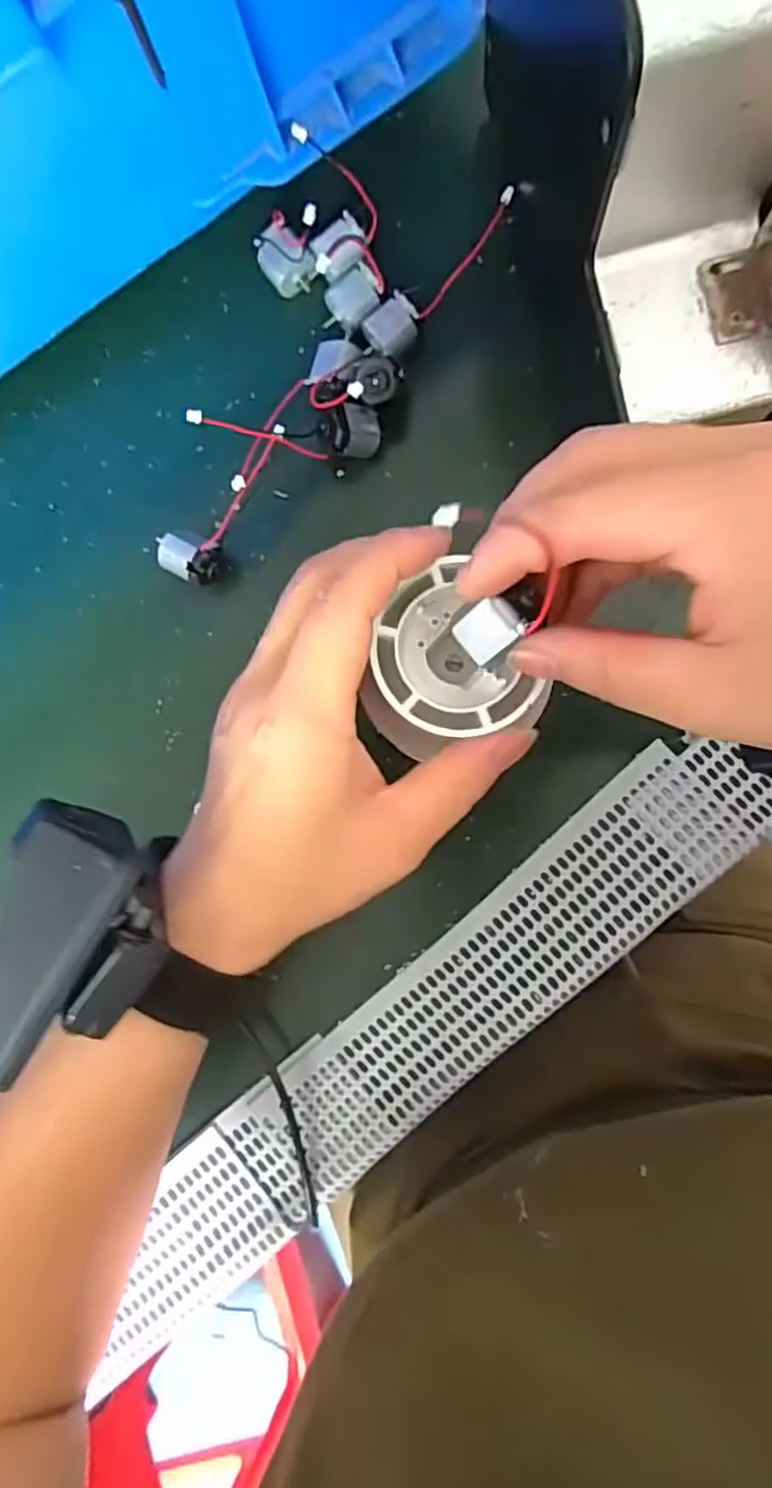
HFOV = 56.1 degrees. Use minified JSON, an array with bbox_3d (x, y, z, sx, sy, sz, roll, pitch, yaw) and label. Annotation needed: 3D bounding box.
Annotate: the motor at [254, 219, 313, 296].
[{"bbox_3d":[-0.041,-0.199,0.298,0.020,0.015,0.019,-31,87,4],"label":"motor"}]

